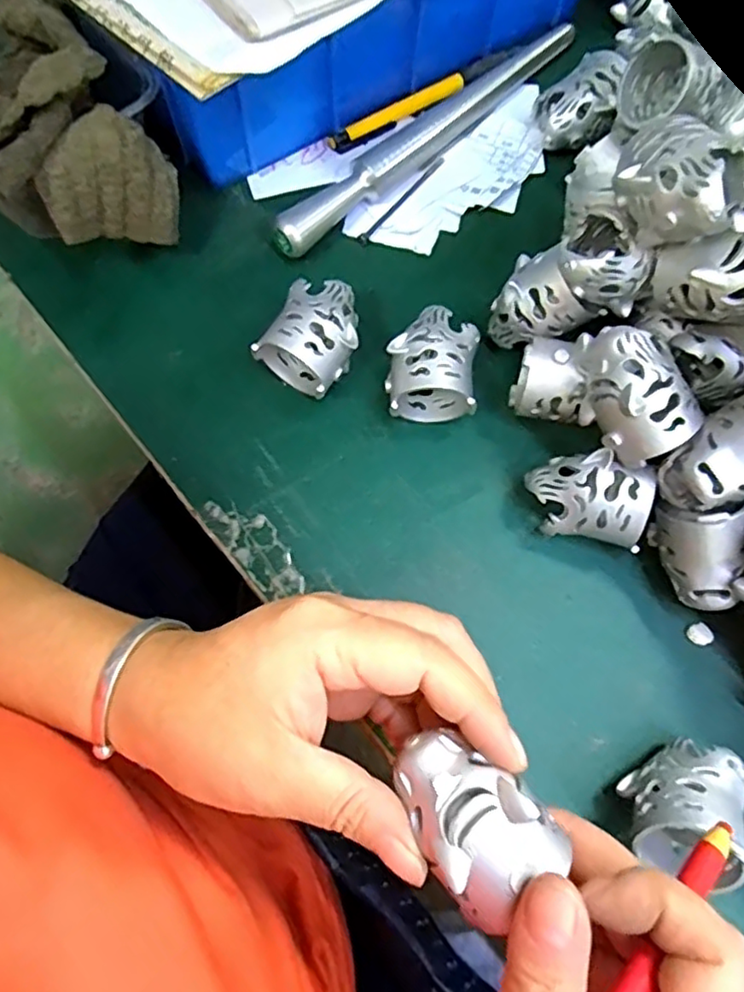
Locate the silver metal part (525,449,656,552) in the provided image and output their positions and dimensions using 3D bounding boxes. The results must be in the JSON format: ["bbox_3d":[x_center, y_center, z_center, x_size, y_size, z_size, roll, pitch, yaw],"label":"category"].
[{"bbox_3d":[0.097,0.002,0.288,0.049,0.040,0.035,12,72,3],"label":"silver metal part"}]

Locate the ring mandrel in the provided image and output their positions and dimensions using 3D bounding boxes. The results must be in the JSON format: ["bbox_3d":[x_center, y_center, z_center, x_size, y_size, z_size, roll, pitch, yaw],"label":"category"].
[{"bbox_3d":[0.033,-0.208,0.360,0.230,0.022,0.021,-42,77,-13],"label":"ring mandrel"}]

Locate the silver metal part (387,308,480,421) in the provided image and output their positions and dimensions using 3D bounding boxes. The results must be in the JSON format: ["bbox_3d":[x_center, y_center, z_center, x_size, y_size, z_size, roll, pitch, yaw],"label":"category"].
[{"bbox_3d":[0.029,-0.064,0.308,0.044,0.037,0.052,5,72,0],"label":"silver metal part"}]

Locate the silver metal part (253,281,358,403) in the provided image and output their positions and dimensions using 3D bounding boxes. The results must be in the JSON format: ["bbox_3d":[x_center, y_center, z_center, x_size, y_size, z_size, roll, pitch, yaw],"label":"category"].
[{"bbox_3d":[-0.027,-0.078,0.311,0.040,0.039,0.050,33,74,9],"label":"silver metal part"}]

